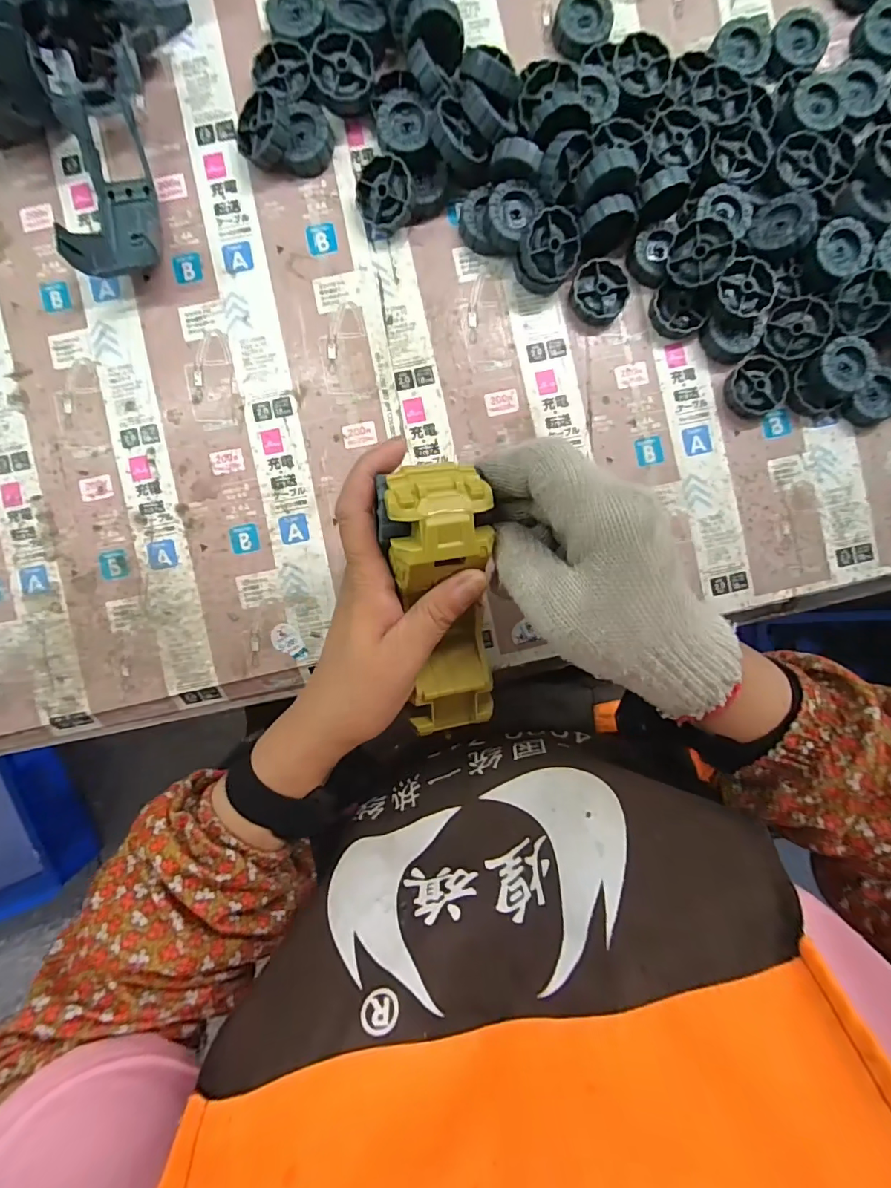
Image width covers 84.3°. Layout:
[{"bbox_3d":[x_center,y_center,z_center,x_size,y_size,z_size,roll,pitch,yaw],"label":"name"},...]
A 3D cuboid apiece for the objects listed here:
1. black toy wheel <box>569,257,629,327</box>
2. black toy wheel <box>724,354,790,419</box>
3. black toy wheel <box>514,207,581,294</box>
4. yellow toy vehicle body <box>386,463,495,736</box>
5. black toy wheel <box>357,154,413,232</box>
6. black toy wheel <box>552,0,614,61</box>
[{"bbox_3d":[0.108,-0.211,0.340,0.039,0.011,0.044,9,92,1],"label":"black toy wheel"},{"bbox_3d":[0.219,-0.145,0.347,0.039,0.011,0.039,0,91,1],"label":"black toy wheel"},{"bbox_3d":[0.065,-0.227,0.325,0.041,0.025,0.040,-45,125,8],"label":"black toy wheel"},{"bbox_3d":[0.002,0.011,0.285,0.053,0.047,0.166,-4,118,1],"label":"yellow toy vehicle body"},{"bbox_3d":[-0.039,-0.263,0.325,0.039,0.013,0.039,8,113,18],"label":"black toy wheel"},{"bbox_3d":[0.093,-0.383,0.331,0.037,0.013,0.038,0,91,1],"label":"black toy wheel"}]

